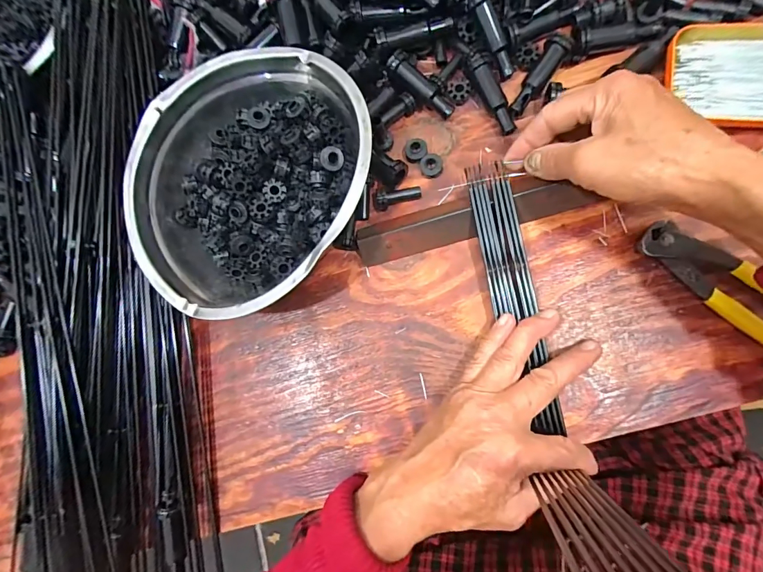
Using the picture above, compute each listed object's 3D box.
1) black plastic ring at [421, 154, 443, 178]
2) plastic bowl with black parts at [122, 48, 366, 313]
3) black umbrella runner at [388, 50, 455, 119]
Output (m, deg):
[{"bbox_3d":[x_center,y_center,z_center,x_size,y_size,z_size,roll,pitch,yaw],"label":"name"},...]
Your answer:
[{"bbox_3d":[0.043,-0.102,0.325,0.018,0.012,0.018,-1,86,8],"label":"black plastic ring"},{"bbox_3d":[-0.100,-0.082,0.307,0.182,0.062,0.205,-1,86,7],"label":"plastic bowl with black parts"},{"bbox_3d":[0.034,-0.166,0.322,0.066,0.012,0.016,39,92,-13],"label":"black umbrella runner"}]

